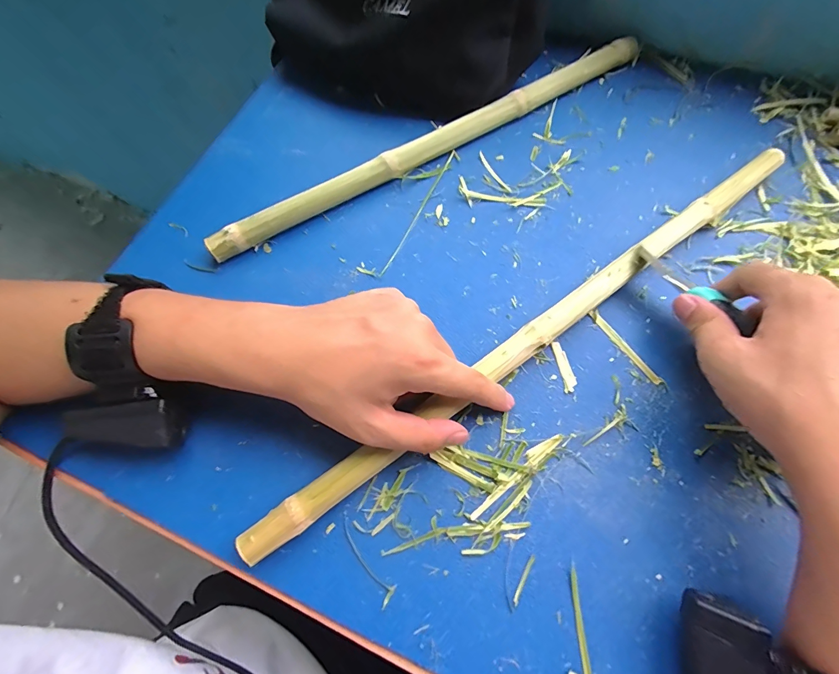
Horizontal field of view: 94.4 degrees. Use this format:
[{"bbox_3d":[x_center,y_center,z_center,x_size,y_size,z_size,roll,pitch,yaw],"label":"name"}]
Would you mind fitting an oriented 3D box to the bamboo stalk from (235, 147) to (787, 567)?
[{"bbox_3d":[0.099,-0.011,0.284,0.496,0.013,0.020,-34,69,-13],"label":"bamboo stalk"}]

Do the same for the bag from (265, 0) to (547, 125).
[{"bbox_3d":[-0.034,-0.321,0.374,0.298,0.129,0.119,25,71,13],"label":"bag"}]

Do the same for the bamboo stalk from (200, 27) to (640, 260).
[{"bbox_3d":[0.026,-0.190,0.369,0.467,0.027,0.020,-32,69,-10],"label":"bamboo stalk"}]

